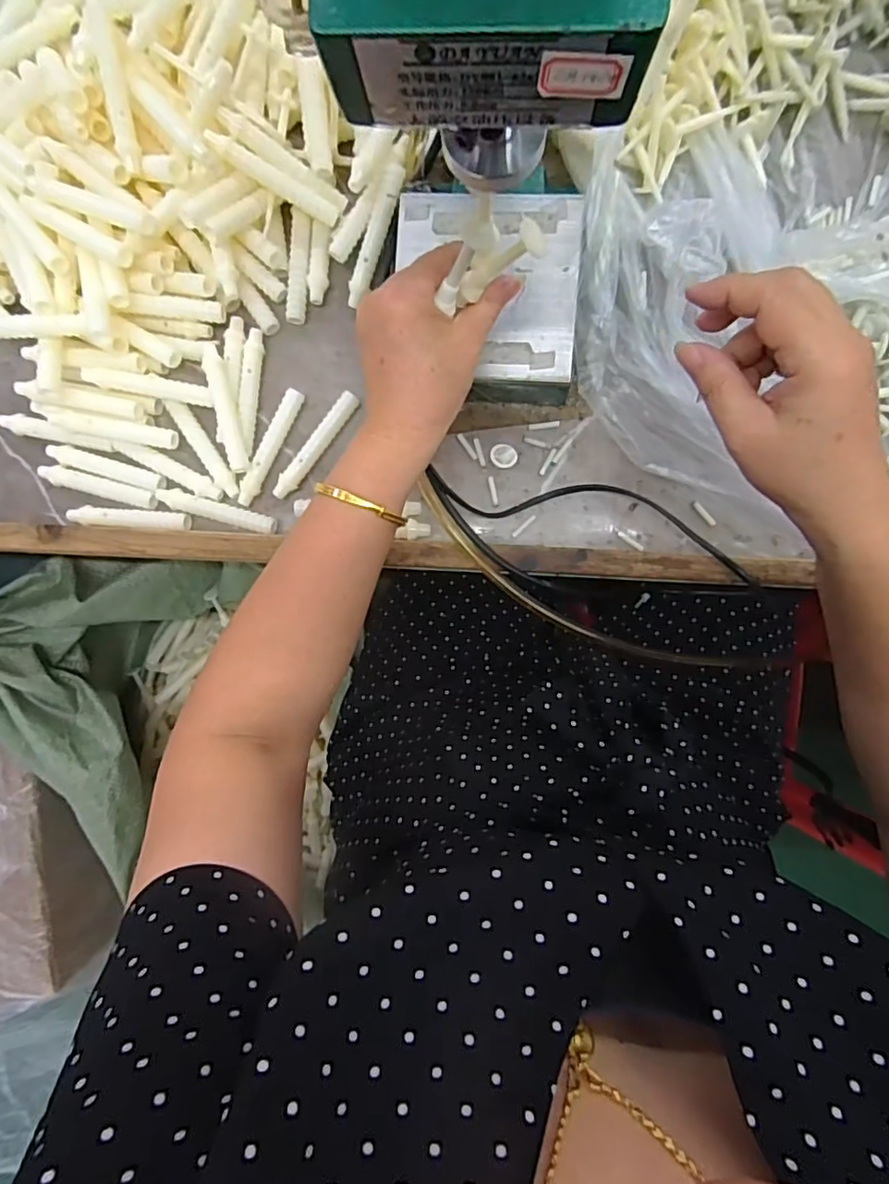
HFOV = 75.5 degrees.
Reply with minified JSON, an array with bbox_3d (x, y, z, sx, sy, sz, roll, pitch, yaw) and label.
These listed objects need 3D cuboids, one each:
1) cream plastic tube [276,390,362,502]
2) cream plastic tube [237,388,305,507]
[{"bbox_3d":[-0.096,-0.109,0.430,0.015,0.011,0.093,40,95,3],"label":"cream plastic tube"},{"bbox_3d":[-0.132,-0.109,0.434,0.013,0.014,0.093,29,94,3],"label":"cream plastic tube"}]

